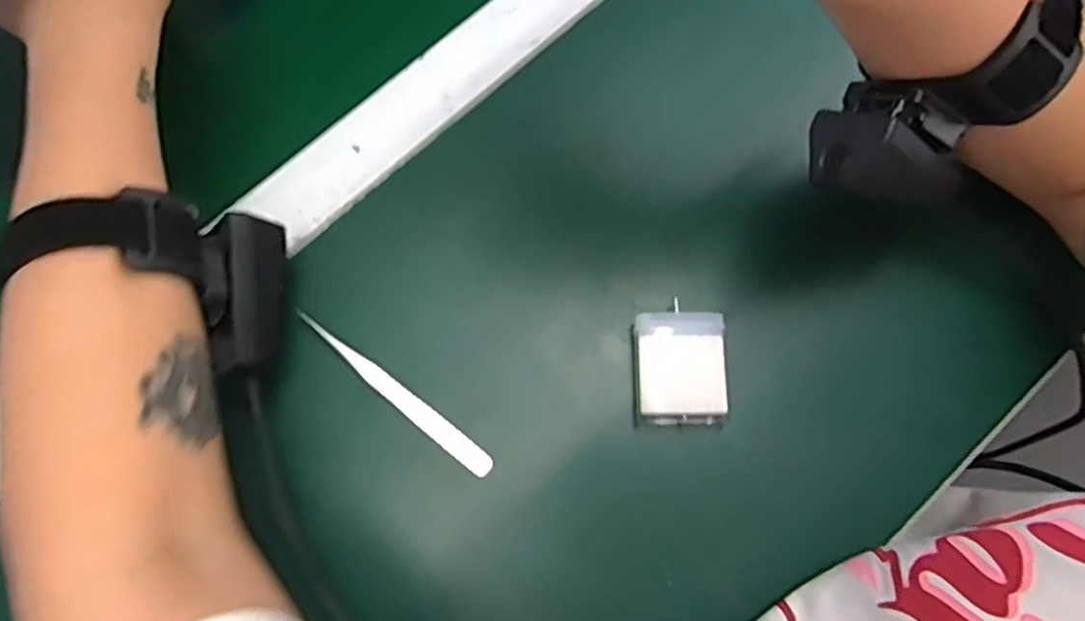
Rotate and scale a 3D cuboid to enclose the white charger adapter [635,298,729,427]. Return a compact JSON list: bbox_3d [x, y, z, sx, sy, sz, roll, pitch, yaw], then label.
[{"bbox_3d":[0.065,0.027,0.335,0.040,0.021,0.051,-2,76,1],"label":"white charger adapter"}]

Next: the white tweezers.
[{"bbox_3d":[-0.071,0.039,0.340,0.116,0.009,0.011,38,80,10],"label":"white tweezers"}]

